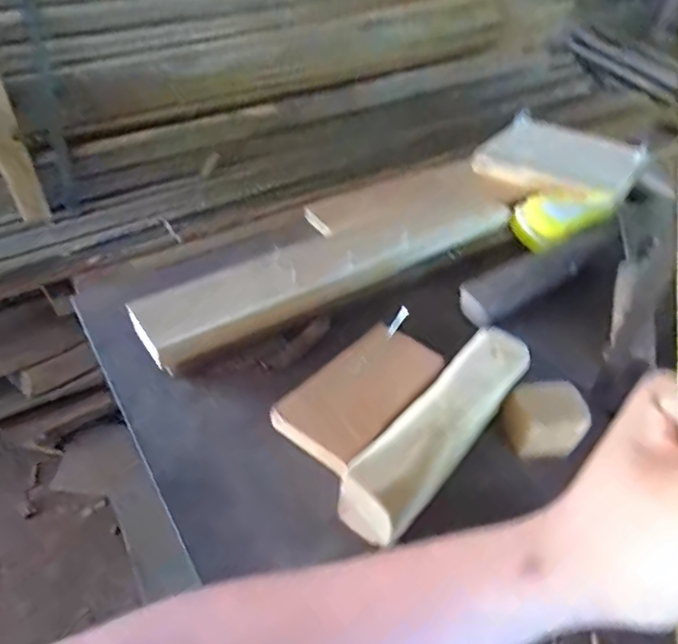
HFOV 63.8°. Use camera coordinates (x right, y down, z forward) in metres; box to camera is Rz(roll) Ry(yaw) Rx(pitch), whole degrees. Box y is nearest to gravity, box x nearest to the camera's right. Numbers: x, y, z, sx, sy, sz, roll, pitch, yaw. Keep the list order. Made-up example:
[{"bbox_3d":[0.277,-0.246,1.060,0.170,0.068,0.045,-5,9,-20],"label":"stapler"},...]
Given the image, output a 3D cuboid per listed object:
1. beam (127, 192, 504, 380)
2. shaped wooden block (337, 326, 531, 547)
[{"bbox_3d":[0.004,-0.056,0.517,0.384,0.036,0.077,-22,48,-25],"label":"beam"},{"bbox_3d":[0.071,0.066,0.367,0.043,0.030,0.188,30,48,27],"label":"shaped wooden block"}]

